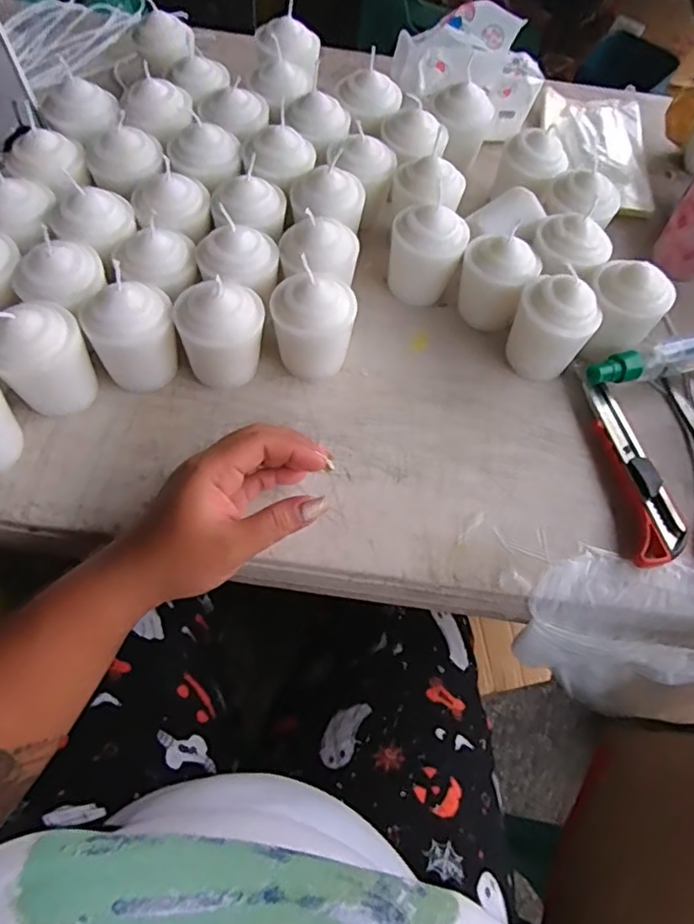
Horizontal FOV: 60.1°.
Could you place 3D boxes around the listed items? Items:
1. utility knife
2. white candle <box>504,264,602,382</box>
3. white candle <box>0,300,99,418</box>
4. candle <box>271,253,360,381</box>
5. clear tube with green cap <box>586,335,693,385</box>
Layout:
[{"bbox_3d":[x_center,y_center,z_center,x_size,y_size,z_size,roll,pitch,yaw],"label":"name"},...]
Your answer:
[{"bbox_3d":[0.198,0.005,0.416,0.034,0.017,0.141,0,62,-4],"label":"utility knife"},{"bbox_3d":[0.150,-0.101,0.440,0.048,0.071,0.050,-26,67,-16],"label":"white candle"},{"bbox_3d":[-0.198,-0.066,0.392,0.044,0.079,0.055,42,67,16],"label":"white candle"},{"bbox_3d":[-0.023,-0.096,0.421,0.057,0.068,0.048,-2,63,-5],"label":"candle"},{"bbox_3d":[0.244,-0.078,0.460,0.136,0.029,0.022,-15,65,-12],"label":"clear tube with green cap"}]

